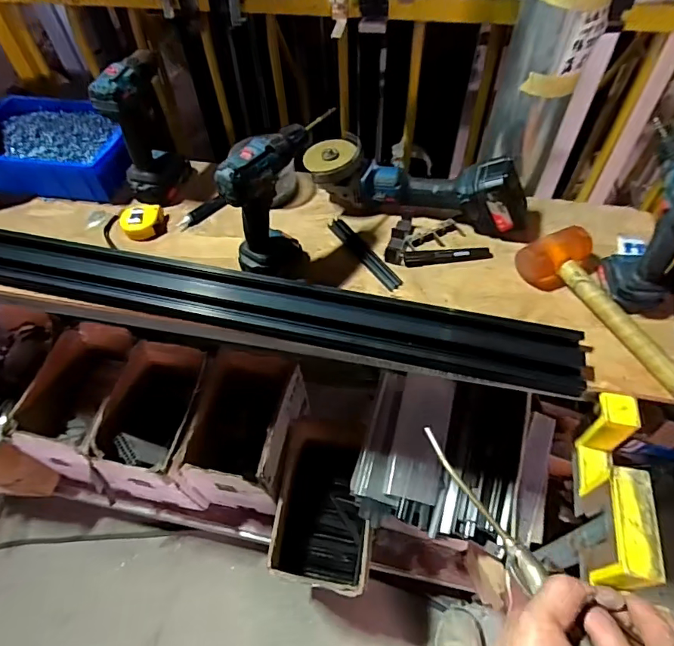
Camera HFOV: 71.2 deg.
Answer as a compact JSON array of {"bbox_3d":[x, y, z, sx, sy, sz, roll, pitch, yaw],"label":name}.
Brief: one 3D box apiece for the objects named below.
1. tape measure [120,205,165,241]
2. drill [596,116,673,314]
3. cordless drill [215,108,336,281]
[{"bbox_3d":[-0.345,-0.182,0.829,0.064,0.024,0.076,11,56,11],"label":"tape measure"},{"bbox_3d":[0.444,-0.125,0.642,0.085,0.203,0.162,12,58,9],"label":"drill"},{"bbox_3d":[-0.091,-0.176,0.708,0.087,0.213,0.178,25,61,17],"label":"cordless drill"}]

